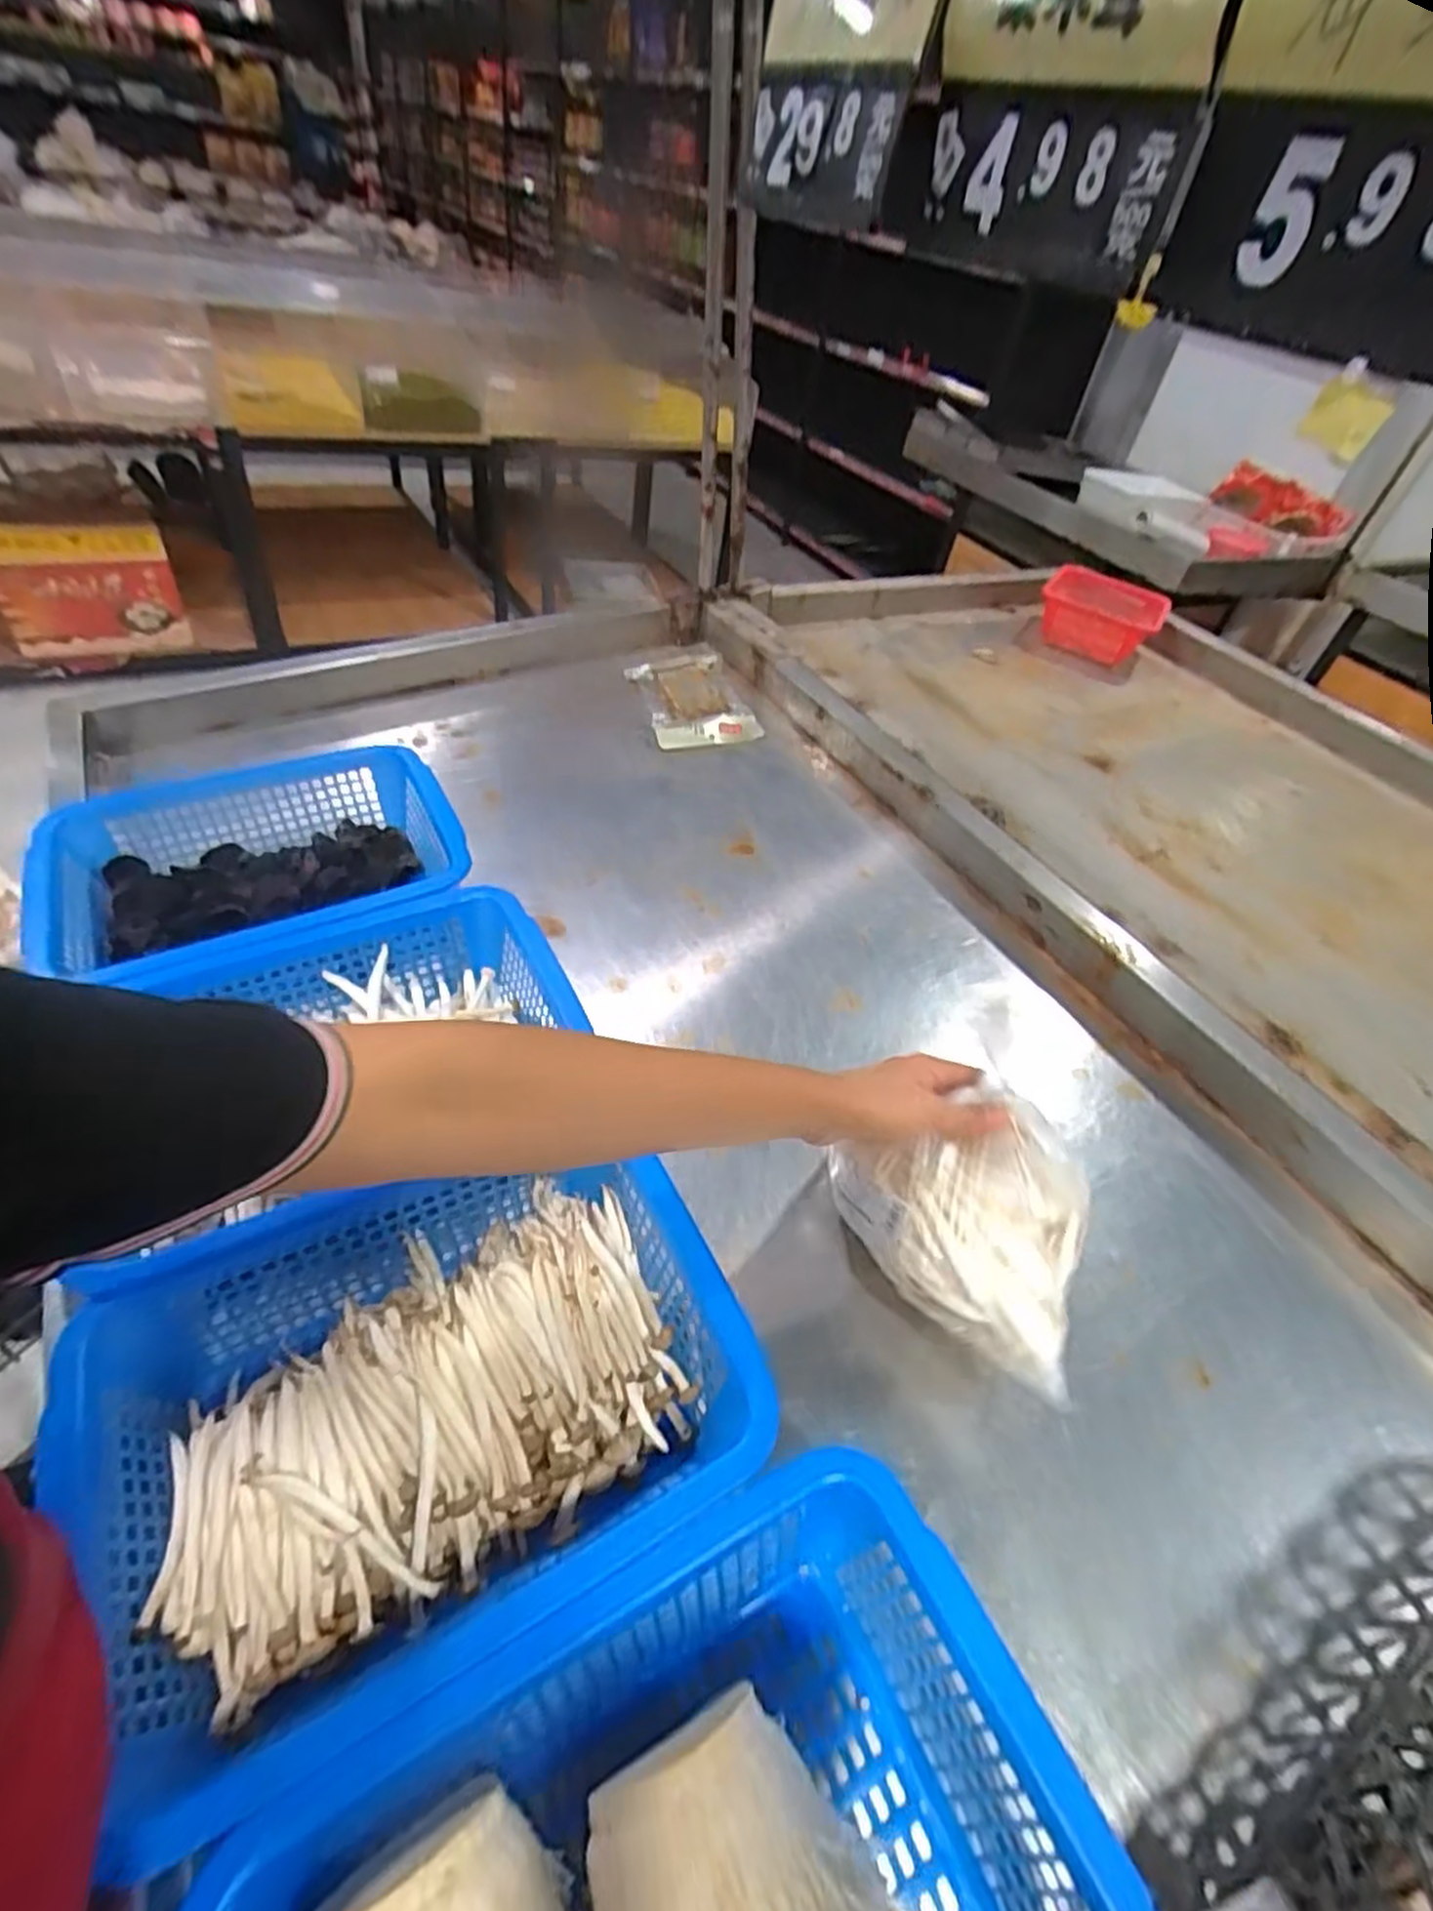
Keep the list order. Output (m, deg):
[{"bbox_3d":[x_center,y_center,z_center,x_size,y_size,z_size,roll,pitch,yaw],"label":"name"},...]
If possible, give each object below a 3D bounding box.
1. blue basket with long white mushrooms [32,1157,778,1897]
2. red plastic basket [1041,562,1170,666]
[{"bbox_3d":[-0.140,0.226,0.394,0.296,0.090,0.218,-18,41,-24],"label":"blue basket with long white mushrooms"},{"bbox_3d":[0.640,-0.557,1.301,0.189,0.111,0.168,20,41,23],"label":"red plastic basket"}]

